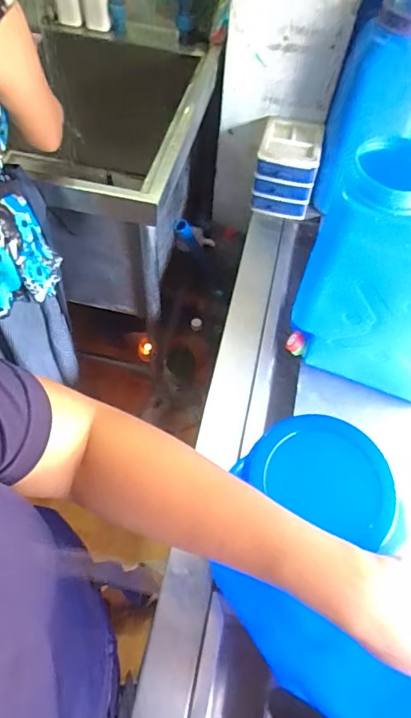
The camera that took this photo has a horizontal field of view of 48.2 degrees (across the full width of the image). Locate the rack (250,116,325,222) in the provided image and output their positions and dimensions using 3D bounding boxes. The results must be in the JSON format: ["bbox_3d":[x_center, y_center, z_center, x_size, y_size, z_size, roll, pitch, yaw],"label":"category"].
[{"bbox_3d":[0.193,-0.457,1.101,0.136,0.148,0.158,12,61,4],"label":"rack"}]

